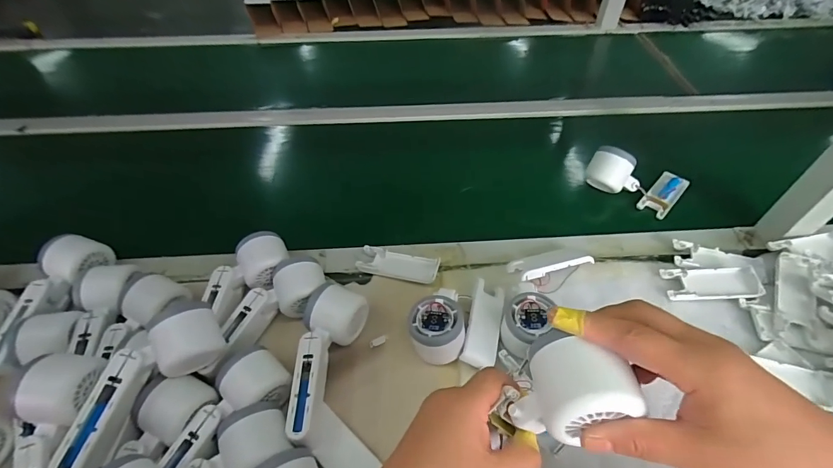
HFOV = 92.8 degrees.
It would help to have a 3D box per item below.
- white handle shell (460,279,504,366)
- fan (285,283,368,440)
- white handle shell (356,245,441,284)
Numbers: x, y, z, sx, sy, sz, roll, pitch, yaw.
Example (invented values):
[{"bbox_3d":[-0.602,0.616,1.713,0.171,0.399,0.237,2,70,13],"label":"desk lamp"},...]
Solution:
[{"bbox_3d":[0.080,0.101,0.458,0.037,0.021,0.104,12,51,10],"label":"white handle shell"},{"bbox_3d":[-0.106,0.131,0.425,0.057,0.048,0.159,12,51,11],"label":"fan"},{"bbox_3d":[-0.024,0.041,0.528,0.105,0.012,0.043,11,51,10],"label":"white handle shell"}]

